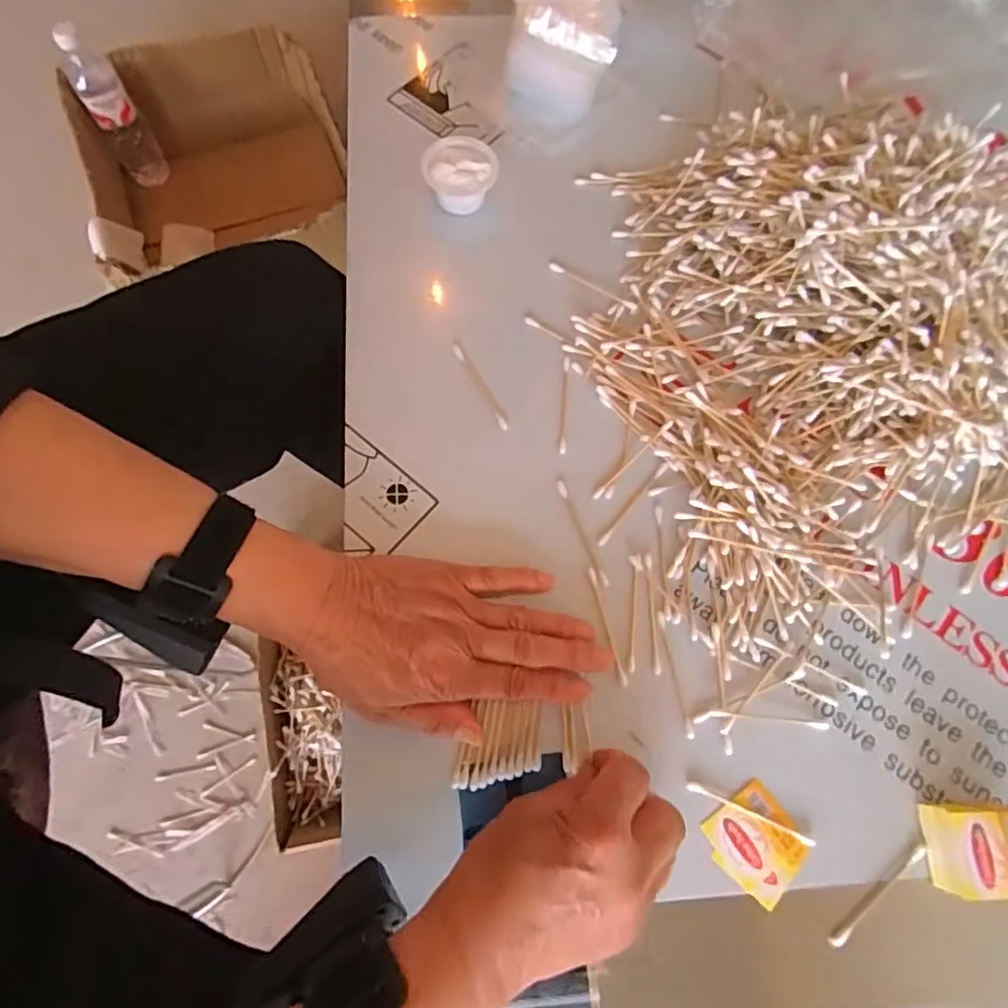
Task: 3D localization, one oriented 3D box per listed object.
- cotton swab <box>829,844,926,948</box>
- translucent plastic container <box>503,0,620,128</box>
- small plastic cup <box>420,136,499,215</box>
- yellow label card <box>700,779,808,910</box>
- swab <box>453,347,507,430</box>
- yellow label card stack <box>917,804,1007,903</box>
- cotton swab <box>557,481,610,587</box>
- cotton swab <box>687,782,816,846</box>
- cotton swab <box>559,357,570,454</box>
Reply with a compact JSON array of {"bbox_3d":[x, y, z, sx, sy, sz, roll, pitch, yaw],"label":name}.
[{"bbox_3d":[0.201,0.210,0.324,0.073,0.004,0.007,-36,77,-12],"label":"cotton swab"},{"bbox_3d":[0.048,-0.375,0.488,0.086,0.052,0.131,7,72,0],"label":"translucent plastic container"},{"bbox_3d":[-0.032,-0.242,0.453,0.053,0.034,0.048,12,72,2],"label":"small plastic cup"},{"bbox_3d":[0.139,0.187,0.331,0.045,0.004,0.050,-34,77,-12],"label":"yellow label card"},{"bbox_3d":[-0.016,-0.080,0.412,0.007,0.004,0.071,-28,75,-10],"label":"swab"},{"bbox_3d":[0.253,0.184,0.324,0.048,0.028,0.041,1,72,-2],"label":"yellow label card stack"},{"bbox_3d":[0.049,0.018,0.380,0.006,0.004,0.072,-21,74,-8],"label":"cotton swab"},{"bbox_3d":[0.135,0.170,0.332,0.071,0.004,0.005,24,73,6],"label":"cotton swab"},{"bbox_3d":[0.041,-0.067,0.409,0.005,0.004,0.070,5,72,-1],"label":"cotton swab"}]

